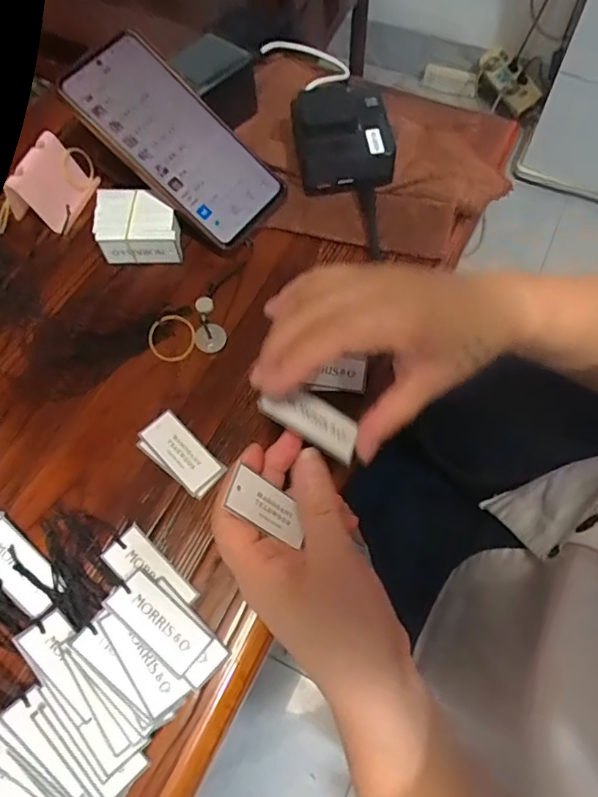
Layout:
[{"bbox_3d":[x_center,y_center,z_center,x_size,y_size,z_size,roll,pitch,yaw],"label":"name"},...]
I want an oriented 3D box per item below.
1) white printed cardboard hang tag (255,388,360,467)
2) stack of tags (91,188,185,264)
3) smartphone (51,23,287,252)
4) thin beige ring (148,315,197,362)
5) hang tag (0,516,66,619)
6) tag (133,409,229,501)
[{"bbox_3d":[0.007,0.010,0.287,0.056,0.004,0.027,33,56,-6],"label":"white printed cardboard hang tag"},{"bbox_3d":[-0.119,-0.130,0.405,0.061,0.024,0.050,-2,65,0],"label":"stack of tags"},{"bbox_3d":[-0.090,-0.190,0.396,0.161,0.010,0.077,43,71,-9],"label":"smartphone"},{"bbox_3d":[-0.089,-0.042,0.377,0.032,0.005,0.033,0,79,-2],"label":"thin beige ring"},{"bbox_3d":[-0.161,0.096,0.307,0.063,0.006,0.025,35,70,16],"label":"hang tag"},{"bbox_3d":[-0.074,0.035,0.343,0.060,0.005,0.029,38,72,17],"label":"tag"}]

